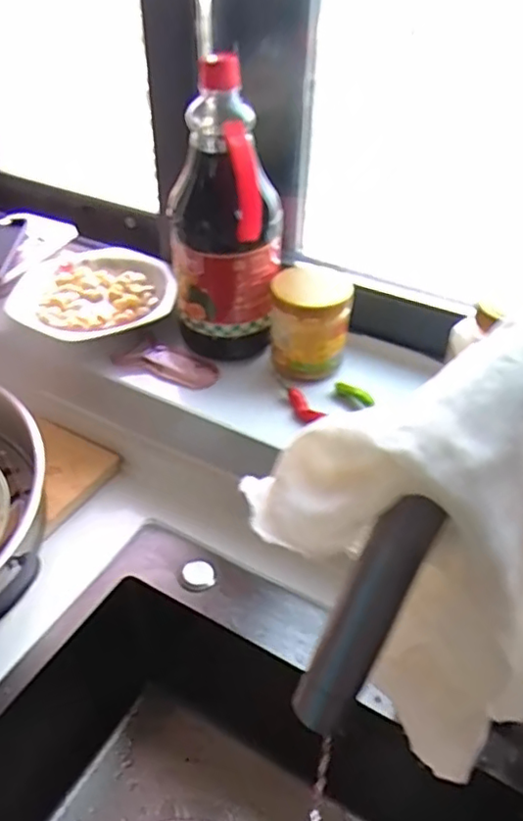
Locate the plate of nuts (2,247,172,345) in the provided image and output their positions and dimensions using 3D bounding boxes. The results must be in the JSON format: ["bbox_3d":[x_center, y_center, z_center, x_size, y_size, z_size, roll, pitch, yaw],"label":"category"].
[{"bbox_3d":[-0.205,-0.145,0.755,0.186,0.035,0.188,1,40,-1],"label":"plate of nuts"}]

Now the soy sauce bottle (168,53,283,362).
[{"bbox_3d":[-0.037,-0.194,0.629,0.108,0.275,0.113,-1,40,-3],"label":"soy sauce bottle"}]

